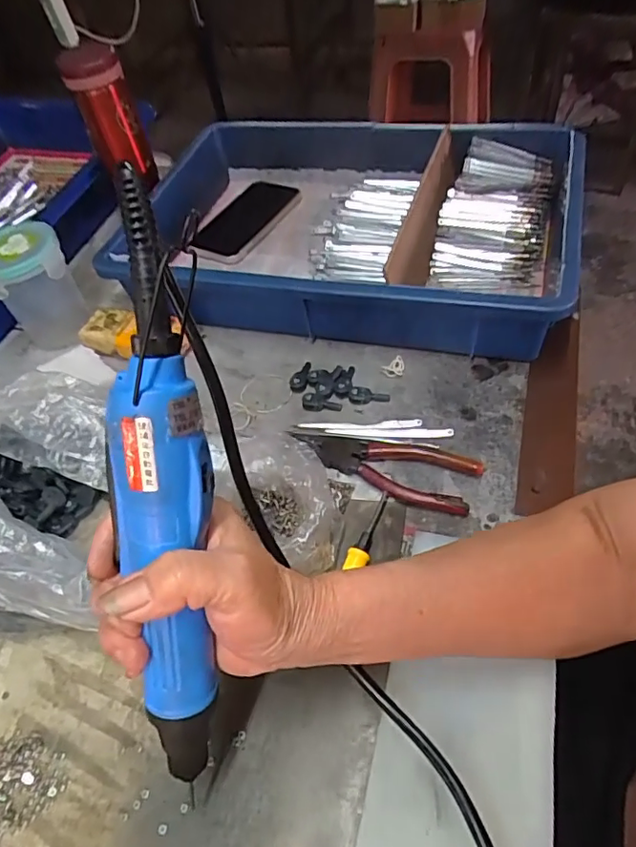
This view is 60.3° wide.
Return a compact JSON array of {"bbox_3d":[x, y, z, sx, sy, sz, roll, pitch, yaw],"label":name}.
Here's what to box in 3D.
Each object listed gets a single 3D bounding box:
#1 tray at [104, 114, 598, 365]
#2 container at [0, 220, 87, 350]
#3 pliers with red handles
[{"bbox_3d":[0.025,-0.208,0.579,0.446,0.095,0.280,10,55,16],"label":"tray"},{"bbox_3d":[-0.281,-0.134,0.548,0.078,0.111,0.072,-4,52,5],"label":"container"},{"bbox_3d":[0.049,0.030,0.427,0.144,0.010,0.049,15,56,18],"label":"pliers with red handles"}]

